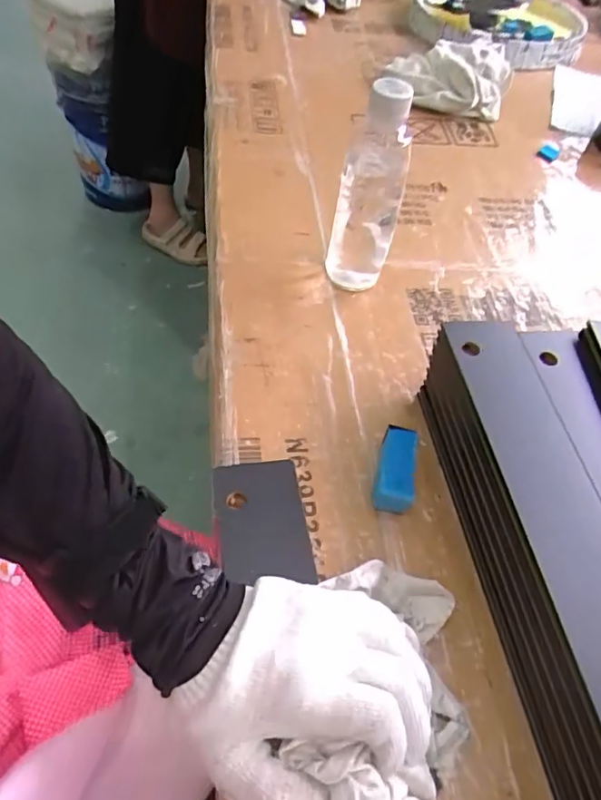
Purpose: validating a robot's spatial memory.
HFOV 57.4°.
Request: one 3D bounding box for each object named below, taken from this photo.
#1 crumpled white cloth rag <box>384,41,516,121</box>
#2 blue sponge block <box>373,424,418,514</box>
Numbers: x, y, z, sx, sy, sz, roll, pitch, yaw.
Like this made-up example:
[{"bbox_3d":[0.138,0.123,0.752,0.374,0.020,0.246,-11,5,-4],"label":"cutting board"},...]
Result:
[{"bbox_3d":[0.215,-0.458,0.768,0.153,0.043,0.166,17,55,8],"label":"crumpled white cloth rag"},{"bbox_3d":[0.073,0.053,0.422,0.030,0.026,0.060,13,55,5],"label":"blue sponge block"}]

